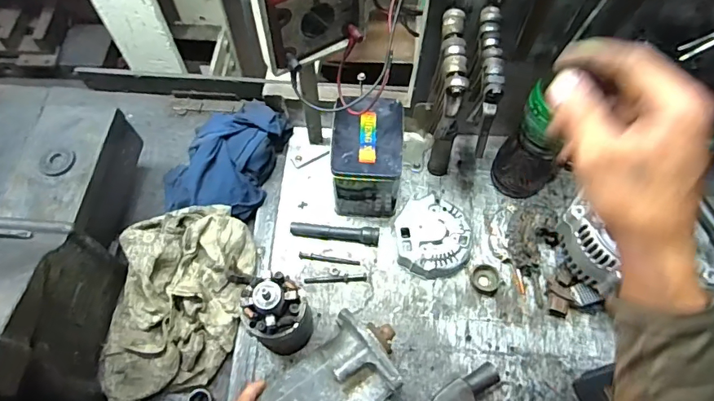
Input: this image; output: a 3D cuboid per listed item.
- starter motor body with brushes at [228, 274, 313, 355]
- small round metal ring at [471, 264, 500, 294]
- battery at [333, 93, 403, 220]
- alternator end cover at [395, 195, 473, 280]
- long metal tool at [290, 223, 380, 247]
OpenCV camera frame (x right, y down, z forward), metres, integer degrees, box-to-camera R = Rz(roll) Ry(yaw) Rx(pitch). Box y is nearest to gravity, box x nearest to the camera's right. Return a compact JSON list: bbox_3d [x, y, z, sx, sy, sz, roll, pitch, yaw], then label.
[{"bbox_3d":[-0.092,0.134,0.562,0.071,0.155,0.064,-15,64,-9],"label":"starter motor body with brushes"},{"bbox_3d":[0.179,0.109,0.663,0.039,0.008,0.039,1,63,-1],"label":"small round metal ring"},{"bbox_3d":[0.013,-0.059,0.686,0.092,0.127,0.126,3,63,0],"label":"battery"},{"bbox_3d":[0.106,0.052,0.679,0.107,0.037,0.114,0,63,-1],"label":"alternator end cover"},{"bbox_3d":[-0.032,0.046,0.688,0.127,0.022,0.022,8,63,3],"label":"long metal tool"}]

